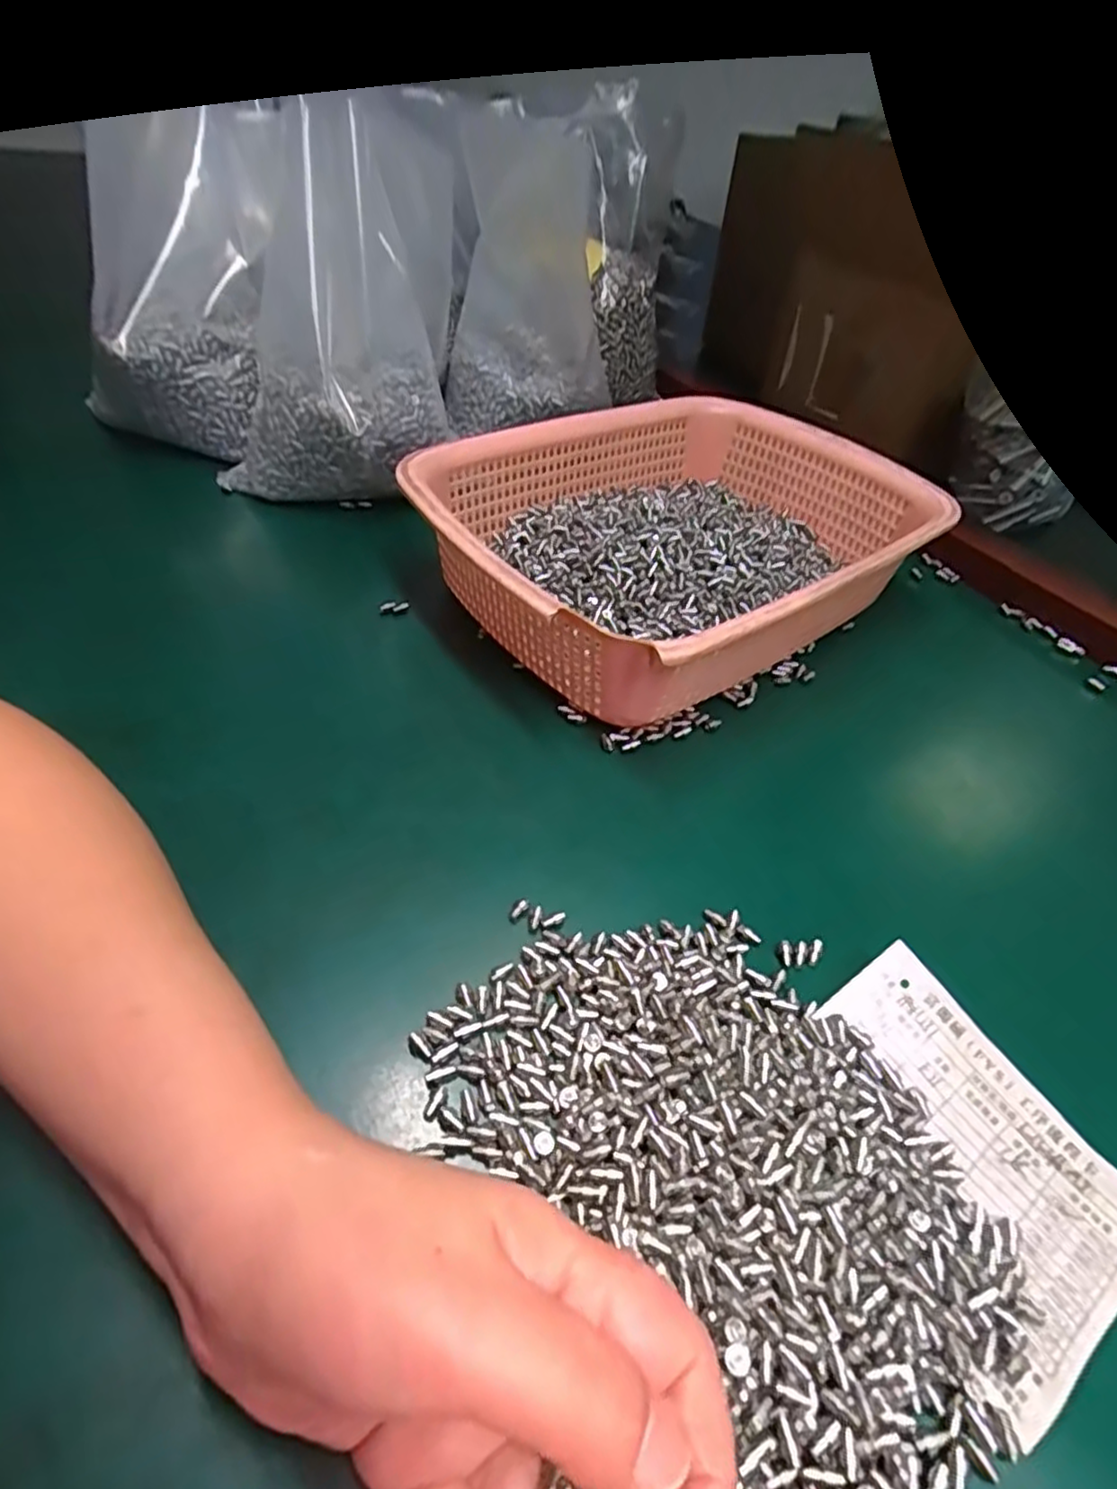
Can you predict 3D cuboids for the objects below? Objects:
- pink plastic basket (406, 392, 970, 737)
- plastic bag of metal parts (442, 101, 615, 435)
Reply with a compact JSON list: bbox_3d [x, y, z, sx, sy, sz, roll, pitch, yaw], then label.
[{"bbox_3d":[0.072,-0.125,0.417,0.293,0.067,0.212,-27,55,-29],"label":"pink plastic basket"},{"bbox_3d":[-0.019,-0.307,0.482,0.121,0.159,0.069,11,46,3],"label":"plastic bag of metal parts"}]

